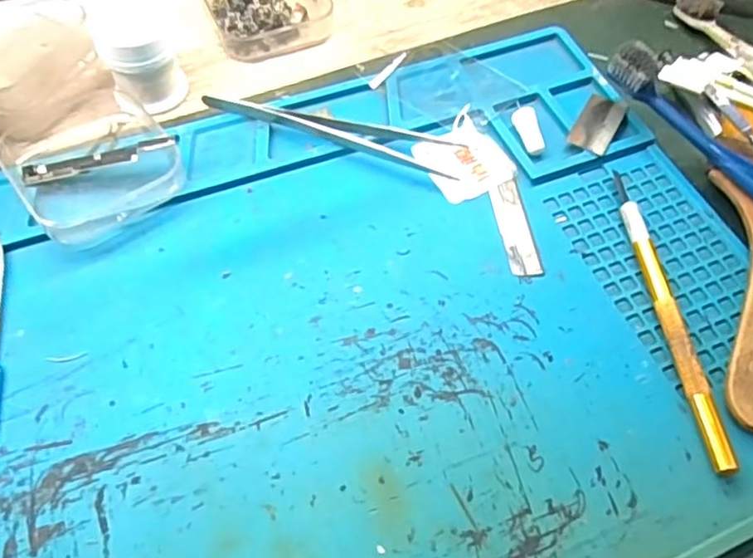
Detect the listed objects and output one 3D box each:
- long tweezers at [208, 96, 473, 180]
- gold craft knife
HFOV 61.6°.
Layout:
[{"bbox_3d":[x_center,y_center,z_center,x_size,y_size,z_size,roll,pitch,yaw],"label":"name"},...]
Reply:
[{"bbox_3d":[-0.020,-0.068,0.291,0.120,0.010,0.016,11,60,4],"label":"long tweezers"},{"bbox_3d":[0.116,0.010,0.253,0.007,0.008,0.132,-4,60,-5],"label":"gold craft knife"}]

